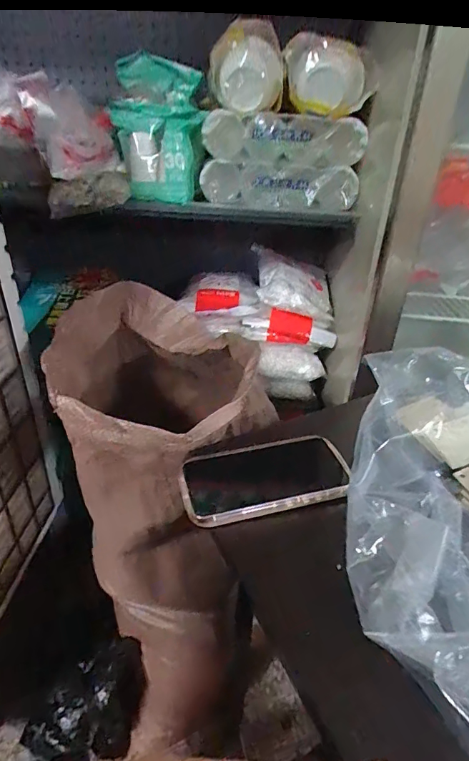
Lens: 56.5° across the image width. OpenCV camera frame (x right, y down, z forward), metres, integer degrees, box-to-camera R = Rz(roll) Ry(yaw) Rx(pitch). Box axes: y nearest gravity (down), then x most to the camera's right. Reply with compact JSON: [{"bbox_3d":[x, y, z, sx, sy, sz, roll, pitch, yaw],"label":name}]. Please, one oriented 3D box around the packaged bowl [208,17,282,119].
[{"bbox_3d":[0.019,-0.494,0.692,0.116,0.118,0.075,2,33,1],"label":"packaged bowl"}]

